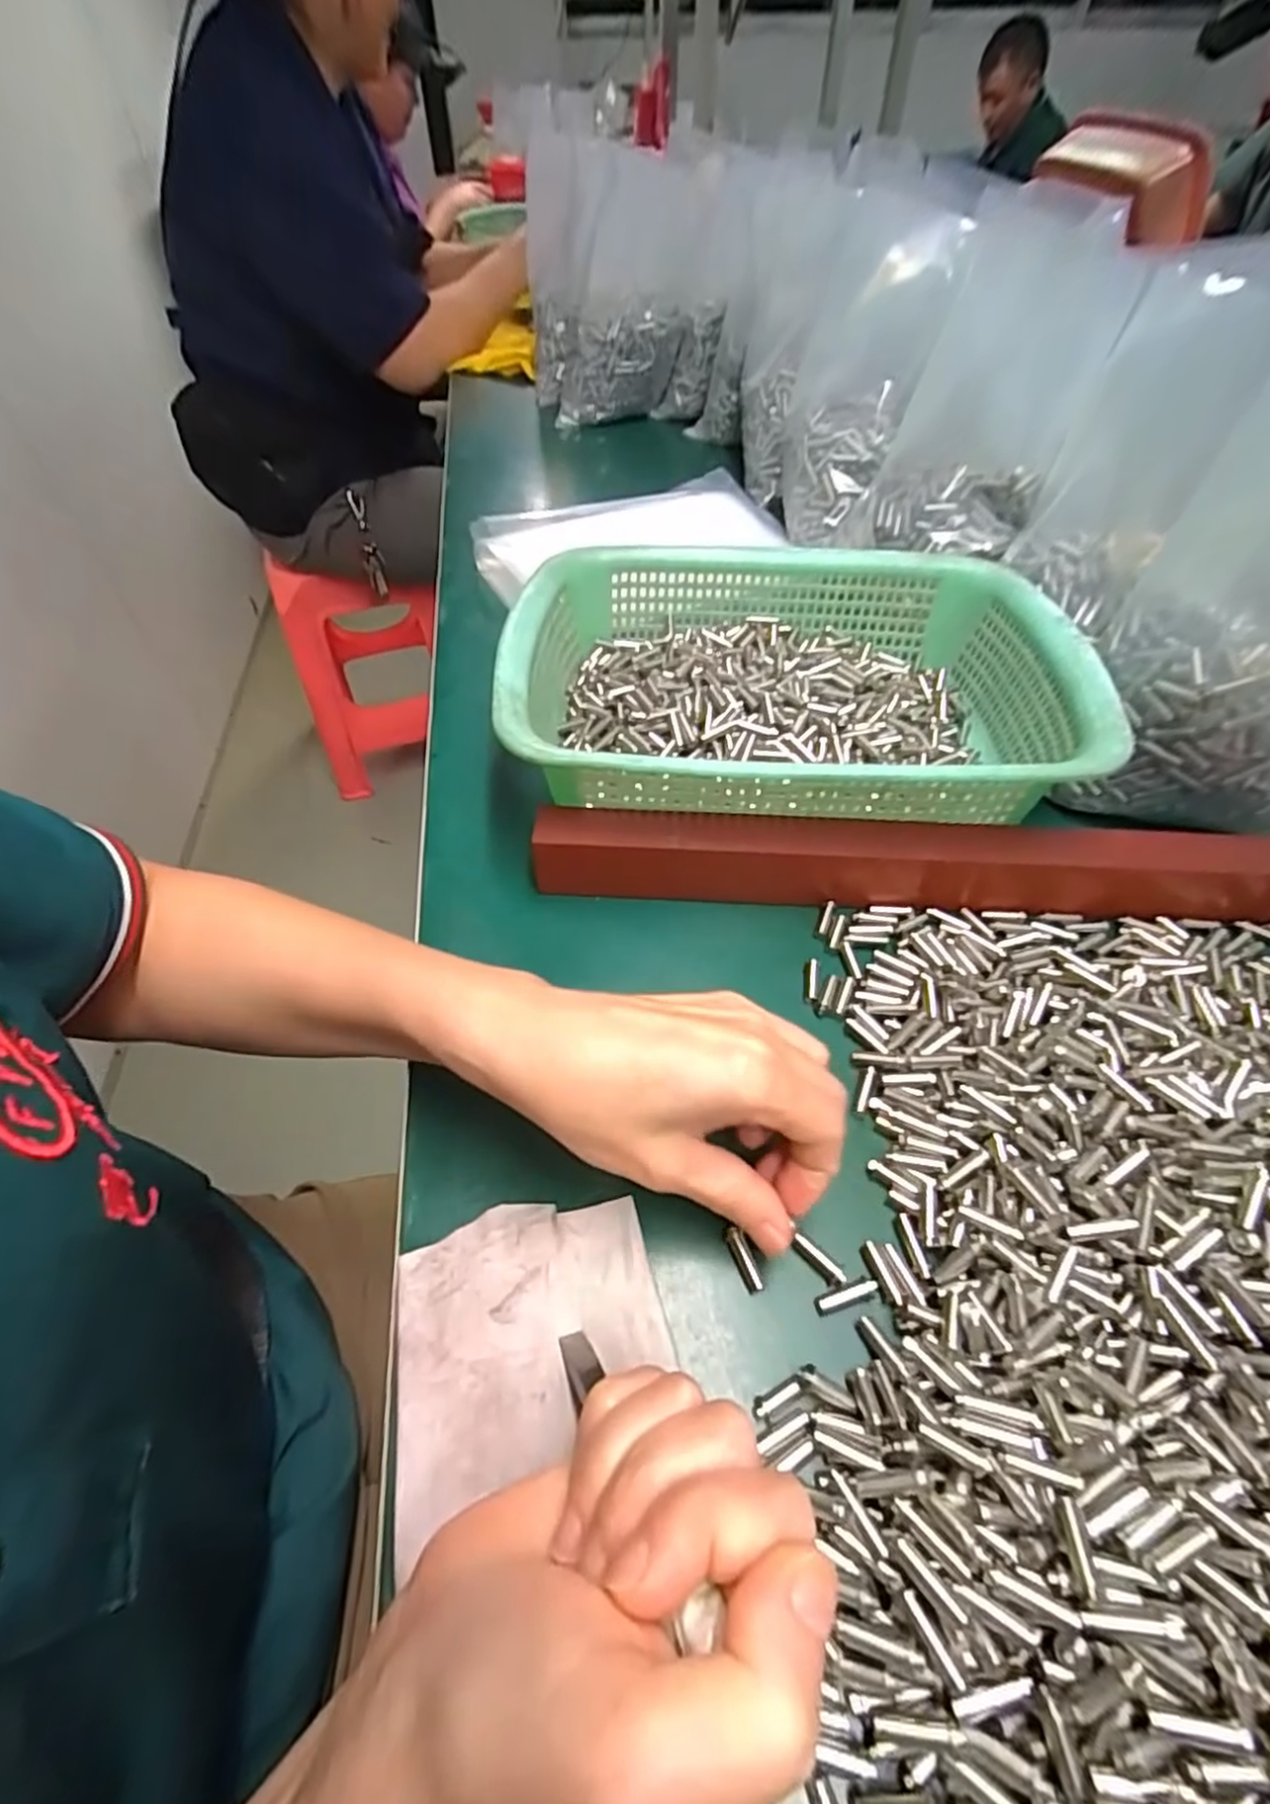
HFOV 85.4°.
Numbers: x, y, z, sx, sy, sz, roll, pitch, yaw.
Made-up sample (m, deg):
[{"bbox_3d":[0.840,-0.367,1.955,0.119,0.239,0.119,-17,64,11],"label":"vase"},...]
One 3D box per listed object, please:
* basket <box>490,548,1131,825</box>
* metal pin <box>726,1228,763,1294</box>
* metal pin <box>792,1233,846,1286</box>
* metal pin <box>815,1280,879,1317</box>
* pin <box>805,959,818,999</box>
[{"bbox_3d":[0.082,-0.120,0.390,0.289,0.072,0.217,2,50,2],"label":"basket"},{"bbox_3d":[0.038,0.123,0.237,0.005,0.005,0.020,-18,52,-14],"label":"metal pin"},{"bbox_3d":[0.064,0.124,0.239,0.020,0.004,0.005,38,59,21],"label":"metal pin"},{"bbox_3d":[0.072,0.134,0.233,0.022,0.005,0.006,-13,51,-10],"label":"metal pin"},{"bbox_3d":[0.081,0.035,0.313,0.006,0.004,0.022,6,50,6],"label":"pin"}]

